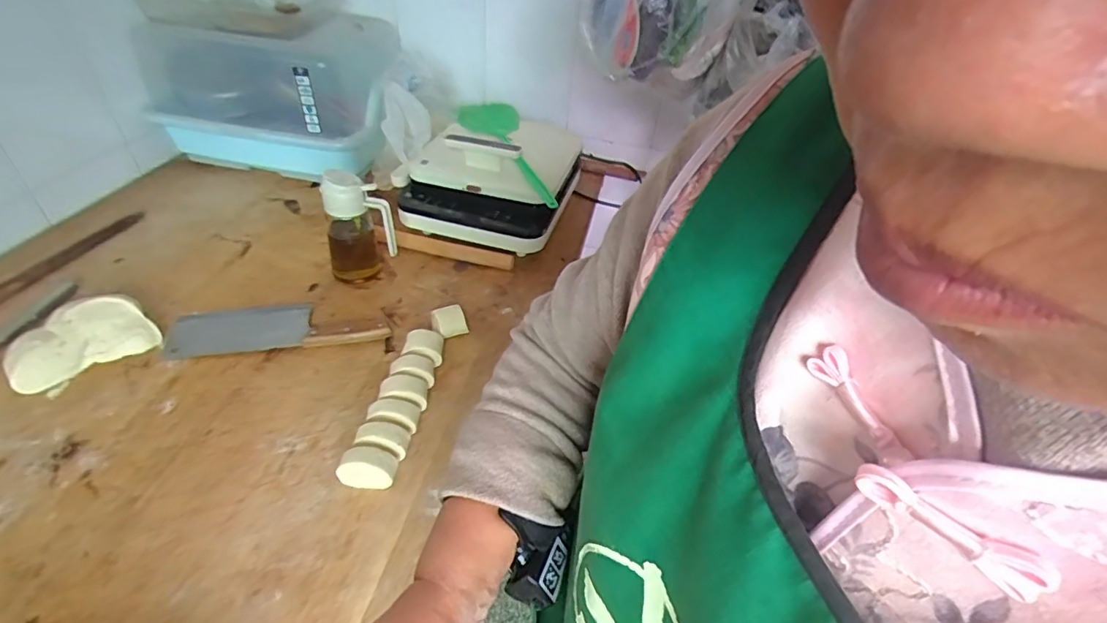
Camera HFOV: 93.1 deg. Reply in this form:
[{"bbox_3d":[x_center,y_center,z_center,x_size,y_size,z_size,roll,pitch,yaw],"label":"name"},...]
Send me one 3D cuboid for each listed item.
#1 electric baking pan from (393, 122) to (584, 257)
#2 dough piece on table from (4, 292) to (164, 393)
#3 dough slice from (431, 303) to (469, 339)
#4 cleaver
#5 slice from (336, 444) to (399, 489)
[{"bbox_3d":[-0.112,-0.276,1.013,0.287,0.131,0.332,11,42,6],"label":"electric baking pan"},{"bbox_3d":[-0.634,0.031,0.699,0.153,0.054,0.085,-30,52,-33],"label":"dough piece on table"},{"bbox_3d":[-0.156,0.015,0.792,0.049,0.025,0.046,-22,48,-28],"label":"dough slice"},{"bbox_3d":[-0.402,0.018,0.772,0.303,0.019,0.100,-3,42,-10],"label":"cleaver"},{"bbox_3d":[-0.213,0.178,0.601,0.065,0.039,0.040,9,41,4],"label":"slice"}]

